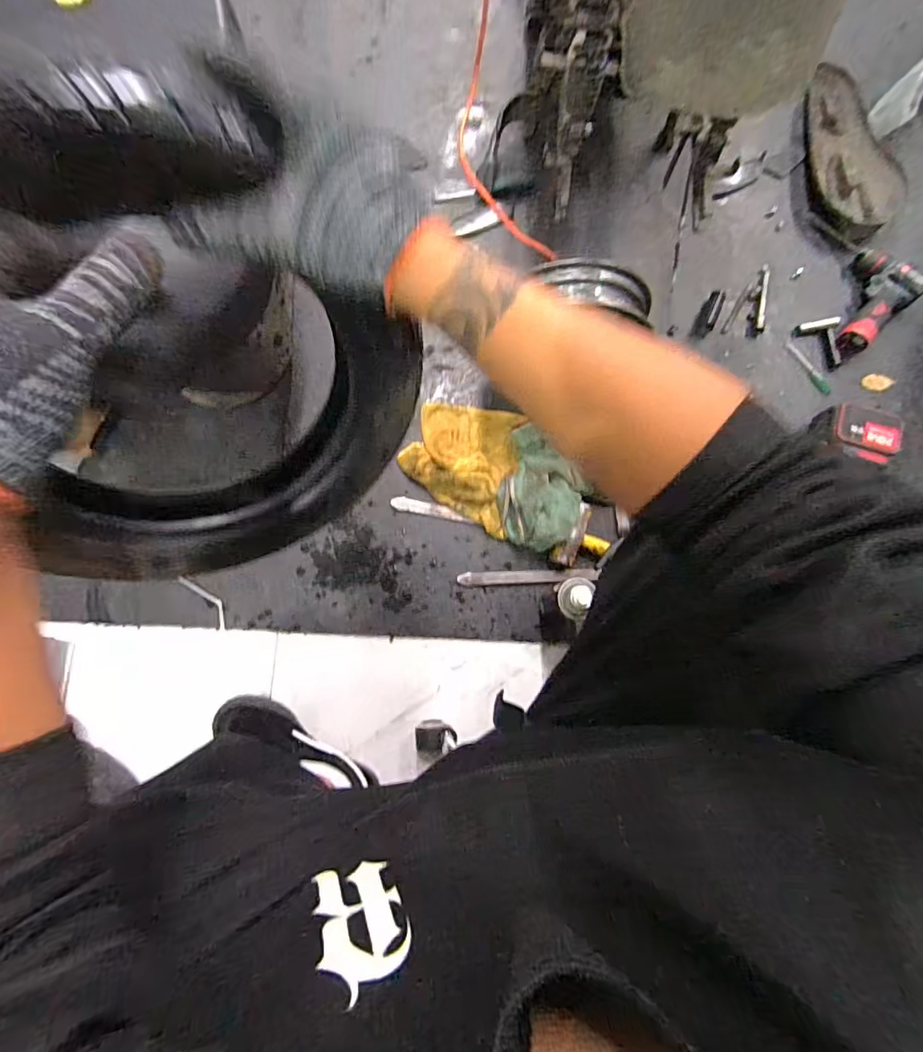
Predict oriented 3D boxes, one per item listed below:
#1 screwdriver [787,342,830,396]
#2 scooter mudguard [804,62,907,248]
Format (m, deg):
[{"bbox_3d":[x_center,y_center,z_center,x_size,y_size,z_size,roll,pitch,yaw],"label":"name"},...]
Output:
[{"bbox_3d":[0.654,-0.298,0.929,0.023,0.013,0.122,-29,81,-7],"label":"screwdriver"},{"bbox_3d":[0.770,-0.725,0.973,0.159,0.052,0.362,2,78,-1],"label":"scooter mudguard"}]

